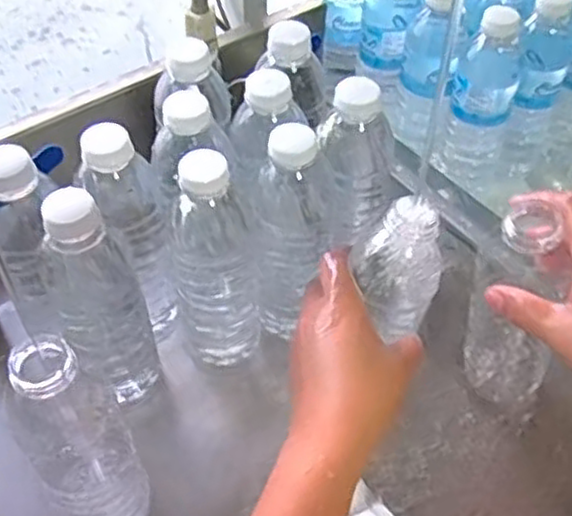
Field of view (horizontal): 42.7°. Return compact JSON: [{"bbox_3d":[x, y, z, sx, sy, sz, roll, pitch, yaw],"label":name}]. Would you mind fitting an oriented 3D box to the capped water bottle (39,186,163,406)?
[{"bbox_3d":[-0.129,0.031,0.512,0.058,0.202,0.053,0,50,0],"label":"capped water bottle"}]

